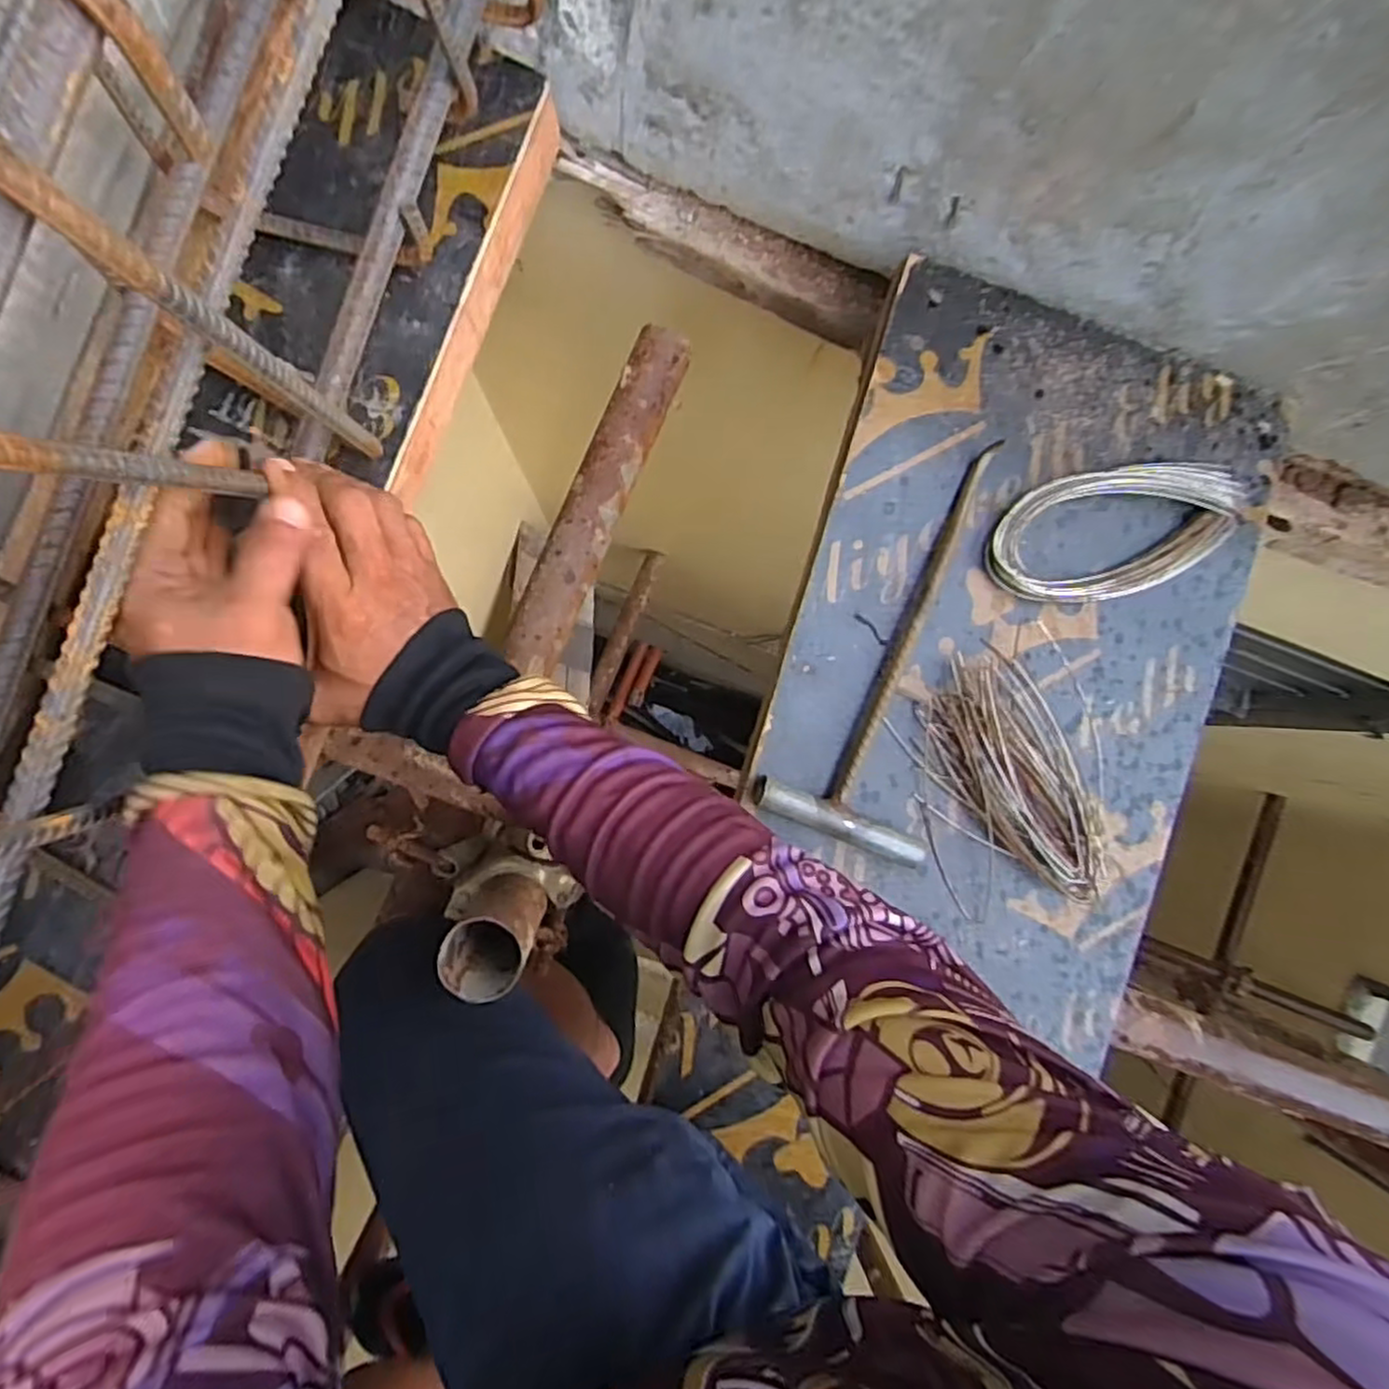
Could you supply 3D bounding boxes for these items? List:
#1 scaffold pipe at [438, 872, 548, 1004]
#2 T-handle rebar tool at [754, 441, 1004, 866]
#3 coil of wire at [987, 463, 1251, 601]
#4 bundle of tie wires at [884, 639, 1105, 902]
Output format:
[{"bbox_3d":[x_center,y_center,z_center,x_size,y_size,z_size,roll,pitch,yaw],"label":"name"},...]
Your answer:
[{"bbox_3d":[-0.125,0.150,0.459,0.047,0.095,0.050,0,90,-5],"label":"scaffold pipe"},{"bbox_3d":[0.157,-0.025,0.485,0.112,0.024,0.281,31,87,-4],"label":"T-handle rebar tool"},{"bbox_3d":[0.294,-0.113,0.499,0.188,0.026,0.085,-15,91,-5],"label":"coil of wire"},{"bbox_3d":[0.217,0.061,0.487,0.097,0.029,0.165,-41,93,-4],"label":"bundle of tie wires"}]

